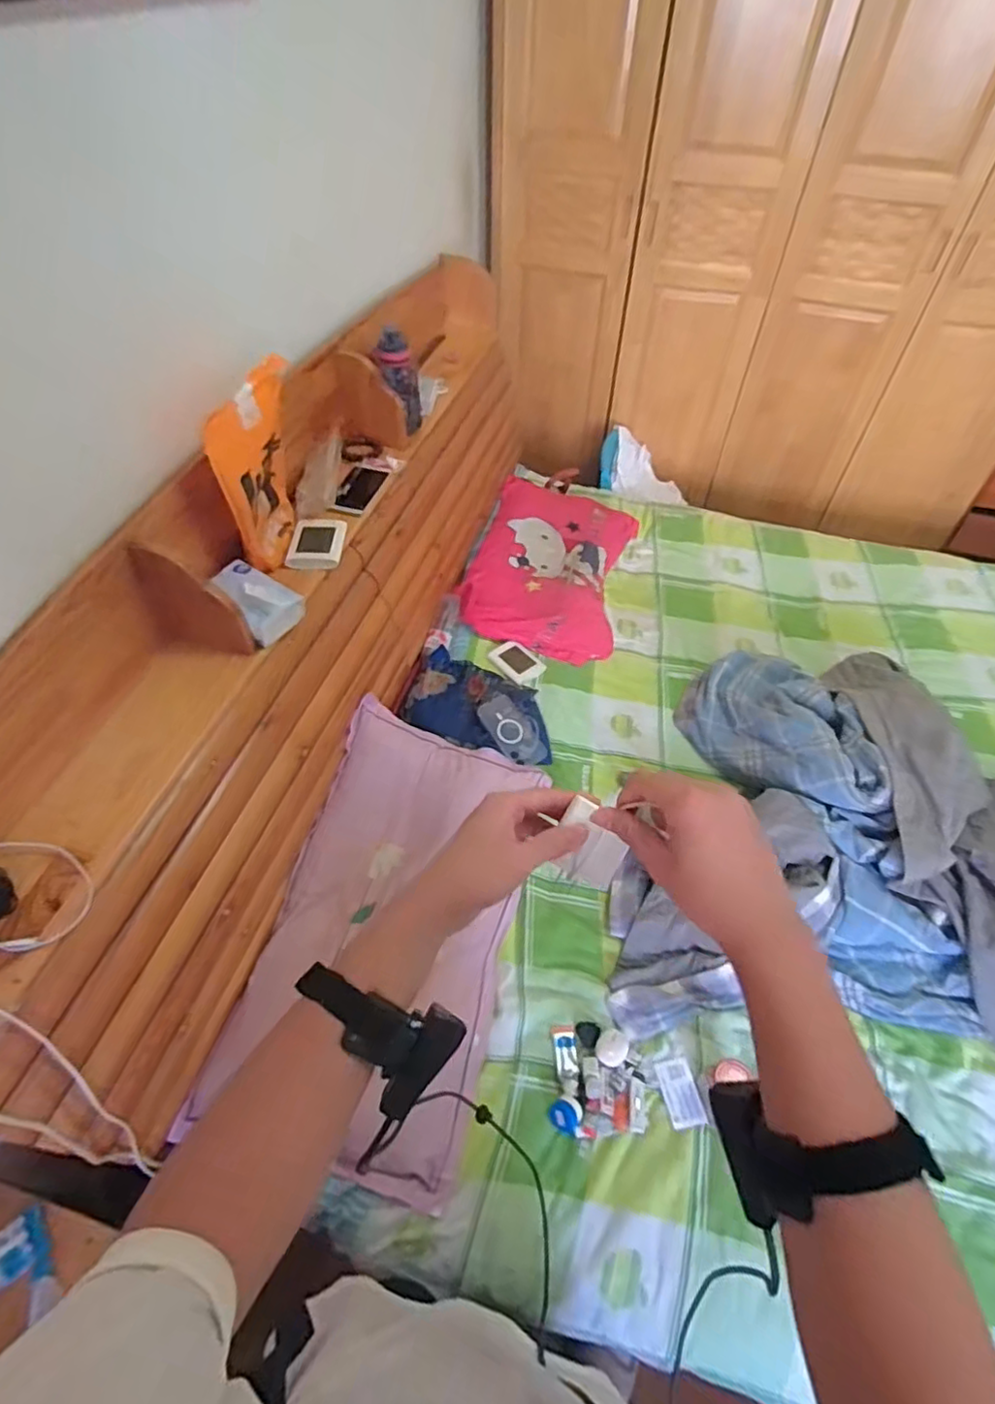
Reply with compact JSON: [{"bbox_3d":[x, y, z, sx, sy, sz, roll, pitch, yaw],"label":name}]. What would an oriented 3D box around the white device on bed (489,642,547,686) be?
[{"bbox_3d":[0.046,-0.093,1.511,0.096,0.015,0.116,-34,72,-28],"label":"white device on bed"}]

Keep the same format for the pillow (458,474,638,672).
[{"bbox_3d":[0.147,-0.390,1.685,0.397,0.116,0.623,12,52,8],"label":"pillow"}]

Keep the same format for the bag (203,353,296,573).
[{"bbox_3d":[-0.378,-0.368,1.021,0.076,0.272,0.194,4,52,2],"label":"bag"}]

